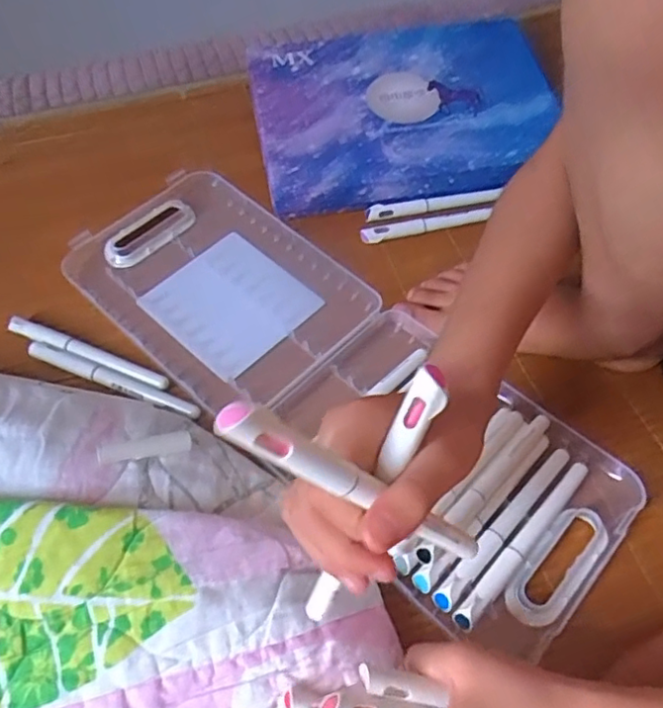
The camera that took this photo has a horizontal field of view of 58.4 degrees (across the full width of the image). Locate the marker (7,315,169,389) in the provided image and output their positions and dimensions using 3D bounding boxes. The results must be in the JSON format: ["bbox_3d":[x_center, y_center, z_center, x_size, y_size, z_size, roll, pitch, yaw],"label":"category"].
[{"bbox_3d":[-0.175,-0.002,0.424,0.127,0.008,0.013,20,59,12],"label":"marker"}]

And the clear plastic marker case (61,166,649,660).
[{"bbox_3d":[-0.008,0.007,0.421,0.423,0.026,0.151,38,65,21],"label":"clear plastic marker case"}]

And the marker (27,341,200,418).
[{"bbox_3d":[-0.153,0.017,0.414,0.132,0.009,0.013,20,59,12],"label":"marker"}]

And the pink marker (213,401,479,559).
[{"bbox_3d":[0.007,0.045,0.208,0.111,0.010,0.012,35,51,-32],"label":"pink marker"}]

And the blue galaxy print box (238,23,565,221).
[{"bbox_3d":[0.065,-0.218,0.520,0.257,0.021,0.176,-10,68,-6],"label":"blue galaxy print box"}]

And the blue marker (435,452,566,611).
[{"bbox_3d":[0.106,0.102,0.360,0.012,0.009,0.132,40,65,22],"label":"blue marker"}]

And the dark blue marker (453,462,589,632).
[{"bbox_3d":[0.116,0.109,0.354,0.011,0.016,0.134,40,65,22],"label":"dark blue marker"}]

